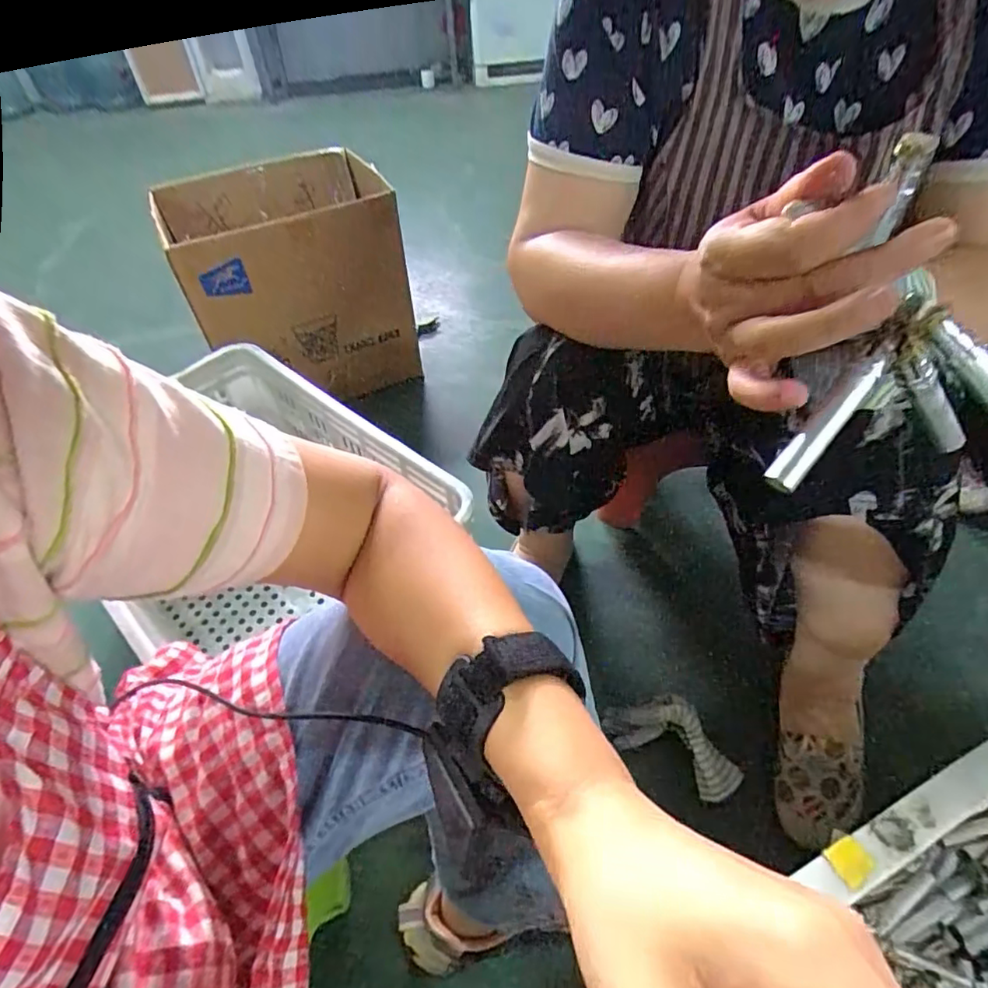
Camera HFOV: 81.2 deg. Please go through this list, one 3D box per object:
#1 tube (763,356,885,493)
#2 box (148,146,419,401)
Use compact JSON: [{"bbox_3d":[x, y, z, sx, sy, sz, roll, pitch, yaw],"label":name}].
[{"bbox_3d":[0.150,-0.031,0.261,0.013,0.010,0.073,40,93,33],"label":"tube"},{"bbox_3d":[-0.377,-0.402,1.128,0.372,0.360,0.262,-22,50,-15],"label":"box"}]

